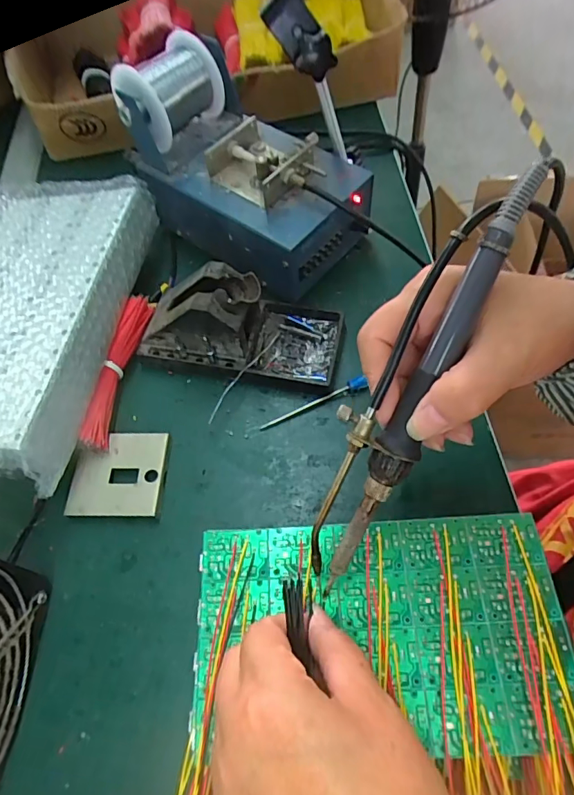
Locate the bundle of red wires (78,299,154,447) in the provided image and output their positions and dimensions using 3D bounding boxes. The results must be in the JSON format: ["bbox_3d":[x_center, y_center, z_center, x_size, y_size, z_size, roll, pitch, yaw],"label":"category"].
[{"bbox_3d":[-0.131,-0.023,0.374,0.016,0.024,0.130,7,61,3],"label":"bundle of red wires"}]

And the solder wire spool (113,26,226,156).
[{"bbox_3d":[-0.099,-0.253,0.409,0.068,0.072,0.074,26,66,18],"label":"solder wire spool"}]

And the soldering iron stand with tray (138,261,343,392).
[{"bbox_3d":[-0.037,-0.062,0.381,0.156,0.070,0.077,8,61,9],"label":"soldering iron stand with tray"}]

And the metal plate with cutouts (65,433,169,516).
[{"bbox_3d":[-0.122,0.055,0.350,0.065,0.010,0.063,1,61,0],"label":"metal plate with cutouts"}]

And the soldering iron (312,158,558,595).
[{"bbox_3d":[0.054,-0.007,0.214,0.033,0.016,0.203,27,101,14],"label":"soldering iron"}]

